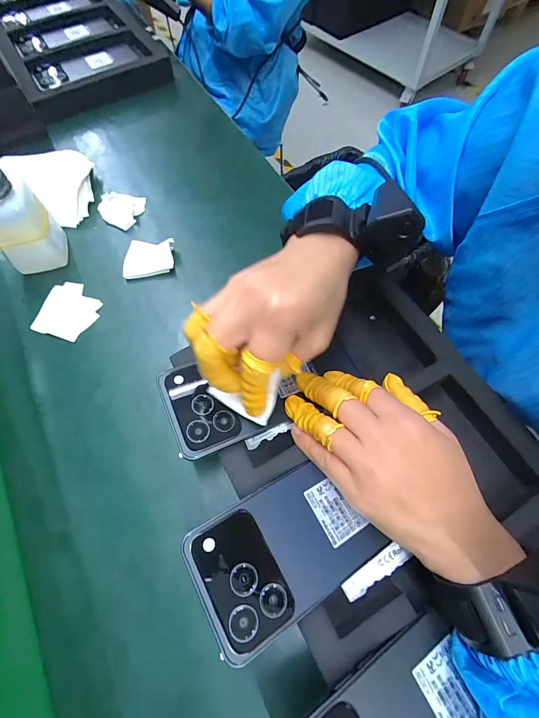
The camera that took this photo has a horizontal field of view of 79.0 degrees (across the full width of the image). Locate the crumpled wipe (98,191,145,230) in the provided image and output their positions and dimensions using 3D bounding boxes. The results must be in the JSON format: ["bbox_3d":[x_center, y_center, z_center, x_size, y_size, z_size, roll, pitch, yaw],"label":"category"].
[{"bbox_3d":[-0.182,-0.189,0.403,0.045,0.018,0.051,24,68,12],"label":"crumpled wipe"}]

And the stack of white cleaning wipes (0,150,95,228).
[{"bbox_3d":[-0.266,-0.231,0.417,0.126,0.027,0.083,39,72,17],"label":"stack of white cleaning wipes"}]

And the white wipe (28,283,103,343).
[{"bbox_3d":[-0.213,-0.052,0.348,0.060,0.005,0.063,14,66,8],"label":"white wipe"}]

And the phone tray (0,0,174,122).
[{"bbox_3d":[-0.369,-0.595,0.577,0.219,0.029,0.511,-30,70,-12],"label":"phone tray"}]

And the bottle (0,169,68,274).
[{"bbox_3d":[-0.258,-0.147,0.322,0.062,0.129,0.056,-31,68,-12],"label":"bottle"}]

